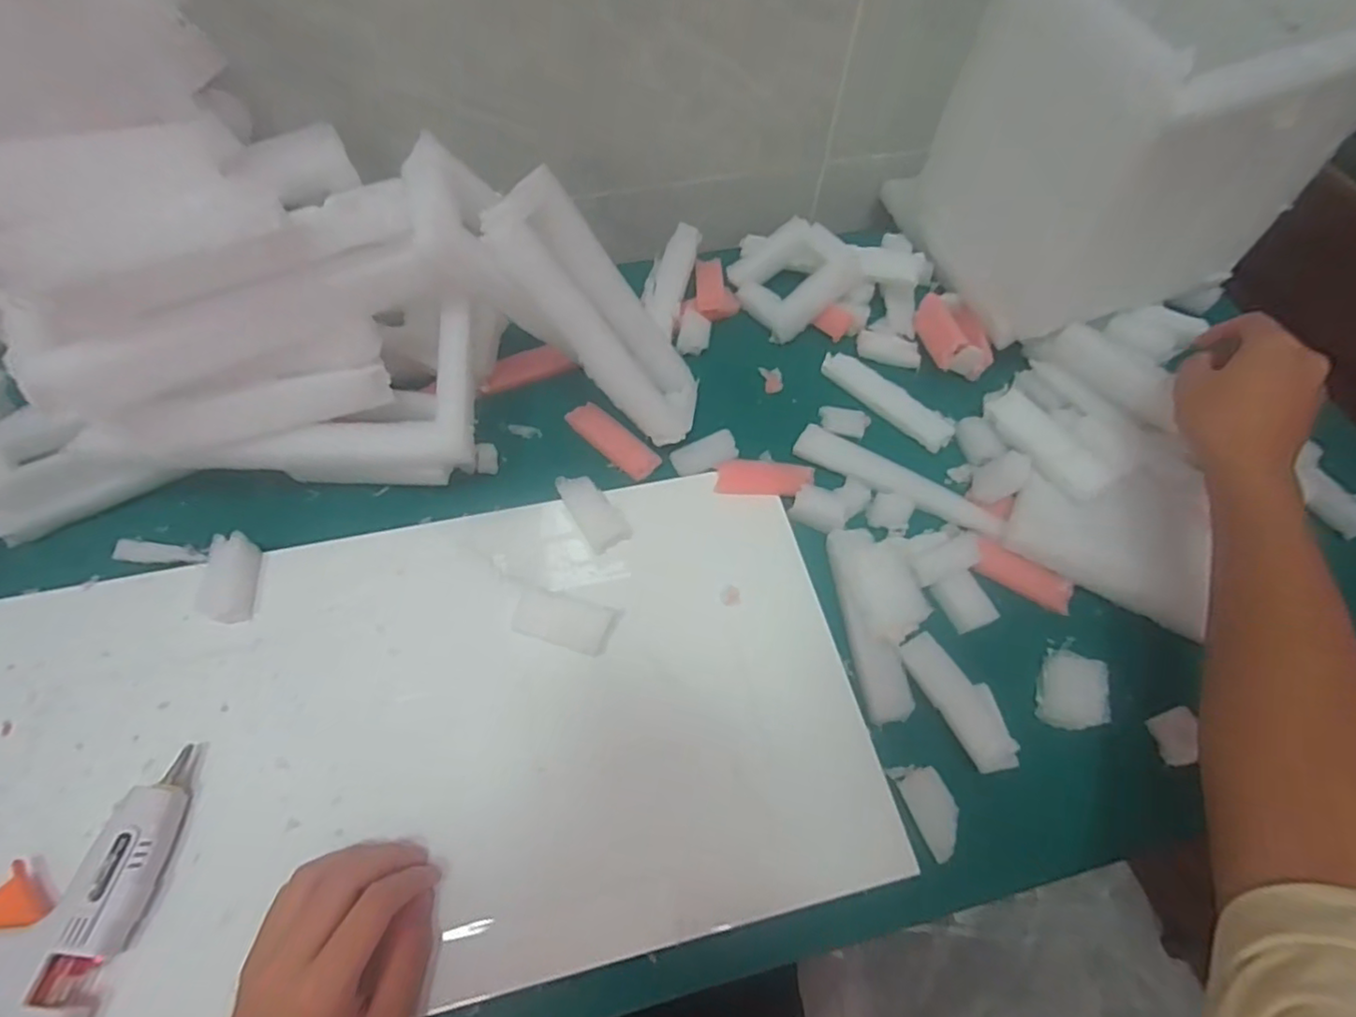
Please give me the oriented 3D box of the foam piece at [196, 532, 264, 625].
[{"bbox_3d":[-0.311,0.048,0.444,0.030,0.024,0.059,-5,59,-6],"label":"foam piece"}]

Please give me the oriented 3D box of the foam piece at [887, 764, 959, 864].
[{"bbox_3d":[0.157,0.182,0.393,0.029,0.004,0.054,-19,62,-13],"label":"foam piece"}]

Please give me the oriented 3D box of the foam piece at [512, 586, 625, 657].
[{"bbox_3d":[-0.078,0.078,0.441,0.069,0.007,0.033,14,59,6],"label":"foam piece"}]

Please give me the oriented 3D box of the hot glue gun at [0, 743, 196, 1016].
[{"bbox_3d":[-0.341,0.203,0.345,0.105,0.026,0.136,9,59,3],"label":"hot glue gun"}]

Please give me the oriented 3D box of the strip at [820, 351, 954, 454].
[{"bbox_3d":[0.181,-0.097,0.558,0.126,0.010,0.028,41,66,20],"label":"strip"}]

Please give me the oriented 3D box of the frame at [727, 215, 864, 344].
[{"bbox_3d":[0.110,-0.220,0.605,0.106,0.034,0.094,-37,68,7],"label":"frame"}]

